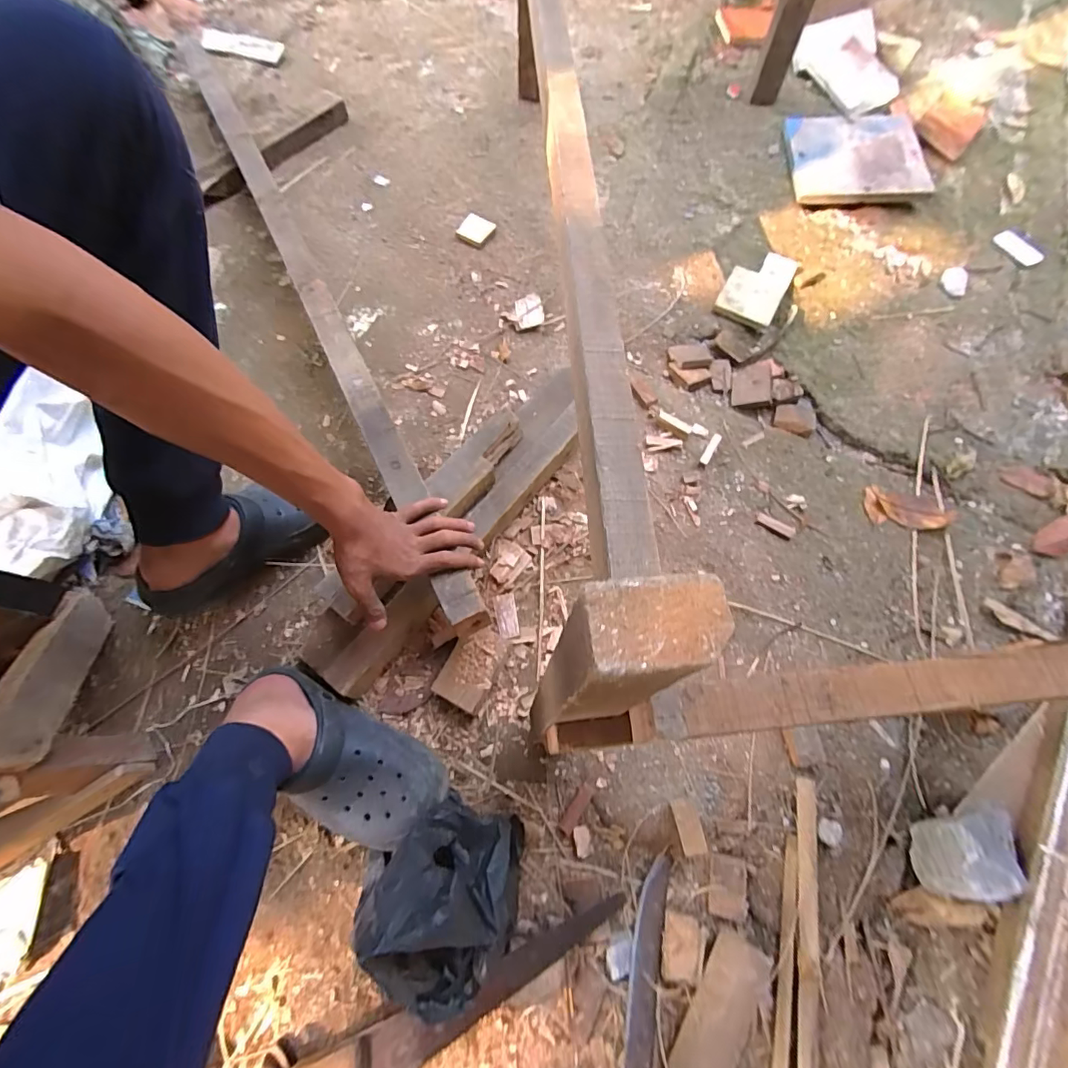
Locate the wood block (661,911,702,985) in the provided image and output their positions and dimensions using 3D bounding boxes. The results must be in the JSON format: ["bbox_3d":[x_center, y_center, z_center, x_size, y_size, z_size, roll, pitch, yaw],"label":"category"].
[{"bbox_3d":[0.158,0.448,0.541,0.037,0.020,0.060,18,42,8],"label":"wood block"}]

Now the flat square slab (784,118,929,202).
[{"bbox_3d":[0.667,-0.803,1.050,0.248,0.027,0.291,4,68,7],"label":"flat square slab"}]

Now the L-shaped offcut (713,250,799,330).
[{"bbox_3d":[0.407,-0.454,0.915,0.101,0.015,0.186,27,70,10],"label":"L-shaped offcut"}]

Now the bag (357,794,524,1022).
[{"bbox_3d":[-0.090,0.363,0.500,0.144,0.147,0.163,7,68,2],"label":"bag"}]

